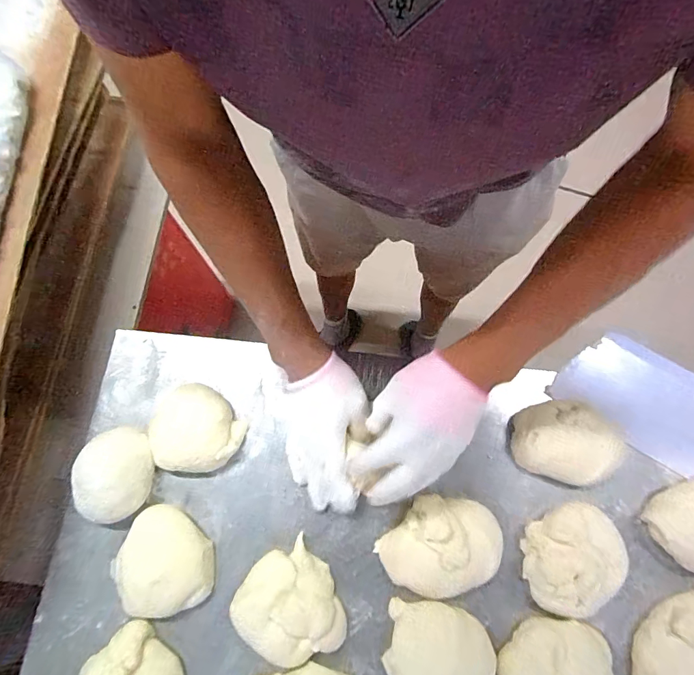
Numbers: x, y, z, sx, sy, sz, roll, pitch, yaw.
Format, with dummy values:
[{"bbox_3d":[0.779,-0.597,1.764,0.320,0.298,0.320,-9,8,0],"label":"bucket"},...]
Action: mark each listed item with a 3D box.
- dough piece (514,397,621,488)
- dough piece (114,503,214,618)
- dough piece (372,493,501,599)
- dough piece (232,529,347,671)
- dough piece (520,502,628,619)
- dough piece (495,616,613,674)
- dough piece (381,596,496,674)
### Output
[{"bbox_3d":[0.261,0.123,0.483,0.122,0.038,0.093,8,74,7],"label":"dough piece"},{"bbox_3d":[-0.204,0.246,0.454,0.101,0.038,0.115,-26,73,-6],"label":"dough piece"},{"bbox_3d":[0.103,0.227,0.451,0.137,0.037,0.099,-8,72,-1],"label":"dough piece"},{"bbox_3d":[-0.058,0.288,0.432,0.103,0.038,0.117,-41,75,-11],"label":"dough piece"},{"bbox_3d":[0.245,0.236,0.439,0.115,0.043,0.094,-26,73,-3],"label":"dough piece"},{"bbox_3d":[0.215,0.336,0.407,0.099,0.039,0.110,38,77,13],"label":"dough piece"},{"bbox_3d":[0.093,0.327,0.418,0.105,0.032,0.092,12,73,6],"label":"dough piece"}]

